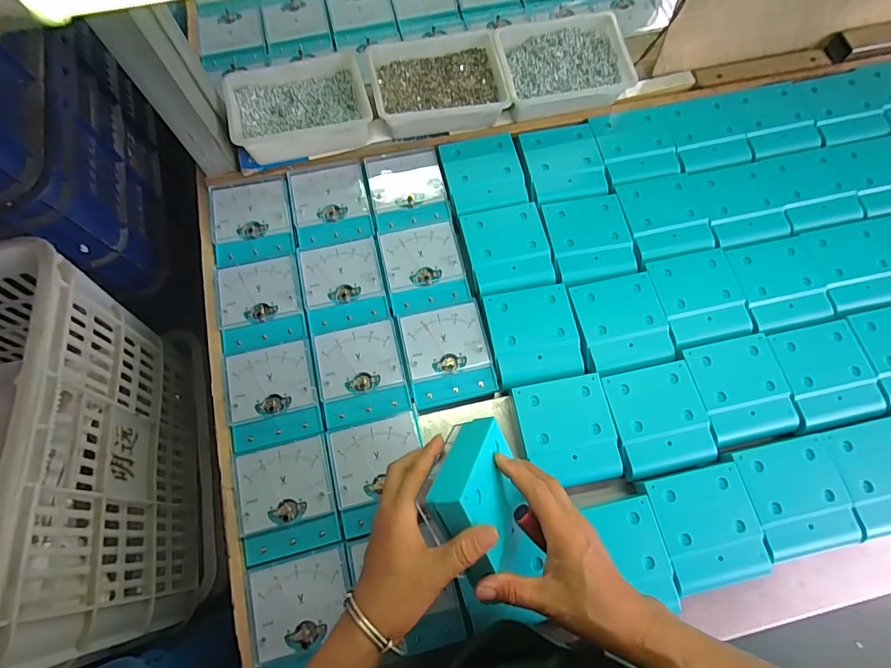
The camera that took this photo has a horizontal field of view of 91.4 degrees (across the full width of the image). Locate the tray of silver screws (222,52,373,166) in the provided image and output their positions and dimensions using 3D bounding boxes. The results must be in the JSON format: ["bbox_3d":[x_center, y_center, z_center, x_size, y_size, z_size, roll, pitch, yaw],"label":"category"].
[{"bbox_3d":[-0.191,-0.301,0.585,0.175,0.060,0.127,-14,72,-2],"label":"tray of silver screws"}]

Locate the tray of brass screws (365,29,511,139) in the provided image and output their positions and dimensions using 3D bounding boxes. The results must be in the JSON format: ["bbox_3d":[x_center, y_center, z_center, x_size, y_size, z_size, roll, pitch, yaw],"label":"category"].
[{"bbox_3d":[-0.011,-0.338,0.591,0.167,0.059,0.125,-11,72,-2],"label":"tray of brass screws"}]

